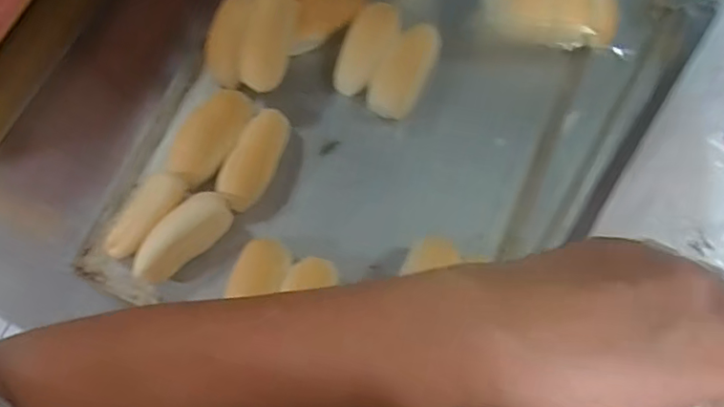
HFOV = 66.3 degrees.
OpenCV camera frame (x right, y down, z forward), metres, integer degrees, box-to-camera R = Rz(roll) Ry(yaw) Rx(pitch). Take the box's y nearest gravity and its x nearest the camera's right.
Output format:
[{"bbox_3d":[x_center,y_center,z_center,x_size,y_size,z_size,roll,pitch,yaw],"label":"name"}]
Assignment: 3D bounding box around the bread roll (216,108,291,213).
[{"bbox_3d":[-0.090,-0.037,0.465,0.035,0.024,0.087,22,75,8],"label":"bread roll"}]

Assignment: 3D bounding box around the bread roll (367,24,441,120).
[{"bbox_3d":[0.037,-0.114,0.484,0.039,0.038,0.082,28,76,10],"label":"bread roll"}]

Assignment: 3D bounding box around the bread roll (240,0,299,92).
[{"bbox_3d":[-0.079,-0.139,0.472,0.034,0.027,0.084,16,94,7],"label":"bread roll"}]

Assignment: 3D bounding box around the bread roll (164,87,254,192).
[{"bbox_3d":[-0.127,-0.055,0.469,0.045,0.034,0.087,30,77,10],"label":"bread roll"}]

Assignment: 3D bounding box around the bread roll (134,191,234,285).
[{"bbox_3d":[-0.143,0.026,0.441,0.035,0.025,0.085,43,79,13],"label":"bread roll"}]

